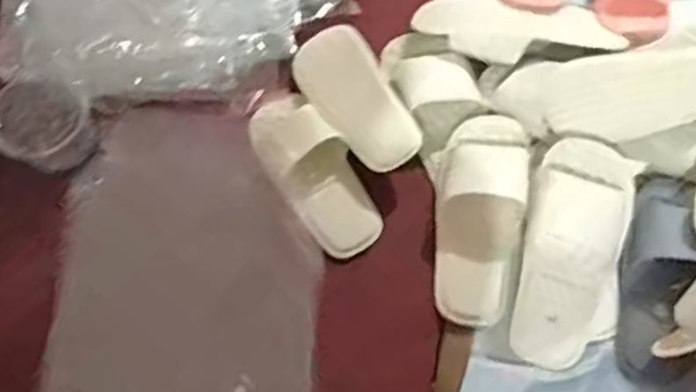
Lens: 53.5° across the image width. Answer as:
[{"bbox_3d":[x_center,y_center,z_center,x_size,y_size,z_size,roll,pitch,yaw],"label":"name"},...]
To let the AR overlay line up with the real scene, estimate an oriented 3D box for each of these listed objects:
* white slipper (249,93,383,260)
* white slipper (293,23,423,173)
[{"bbox_3d":[-0.041,-0.027,0.814,0.092,0.042,0.214,-30,82,-12],"label":"white slipper"},{"bbox_3d":[0.004,-0.126,0.858,0.096,0.036,0.223,-24,68,-10],"label":"white slipper"}]

